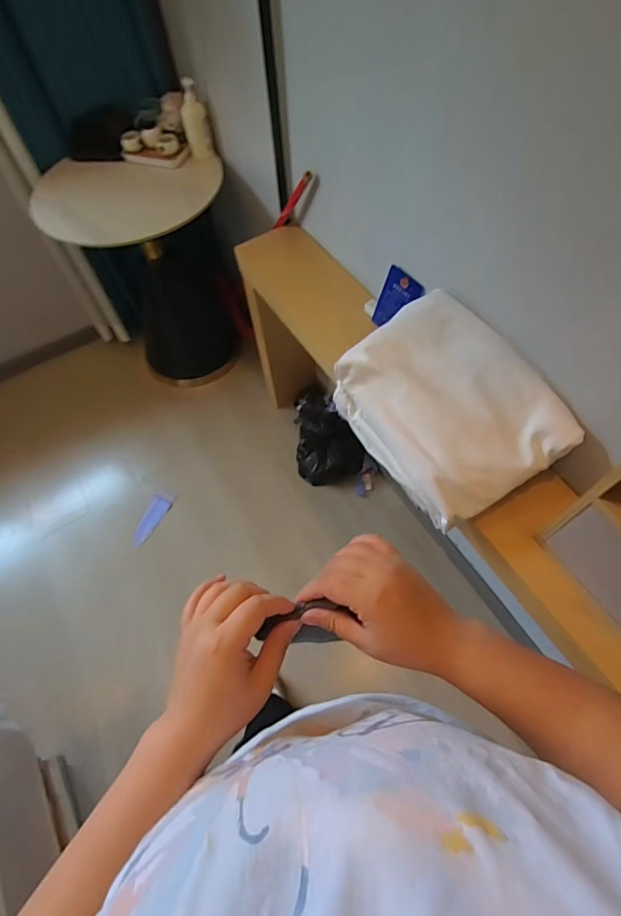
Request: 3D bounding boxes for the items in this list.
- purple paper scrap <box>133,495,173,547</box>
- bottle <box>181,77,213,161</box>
[{"bbox_3d":[-0.587,0.234,1.644,0.086,0.013,0.194,18,71,12],"label":"purple paper scrap"},{"bbox_3d":[-0.360,-1.056,1.391,0.075,0.181,0.069,-8,61,-2],"label":"bottle"}]

